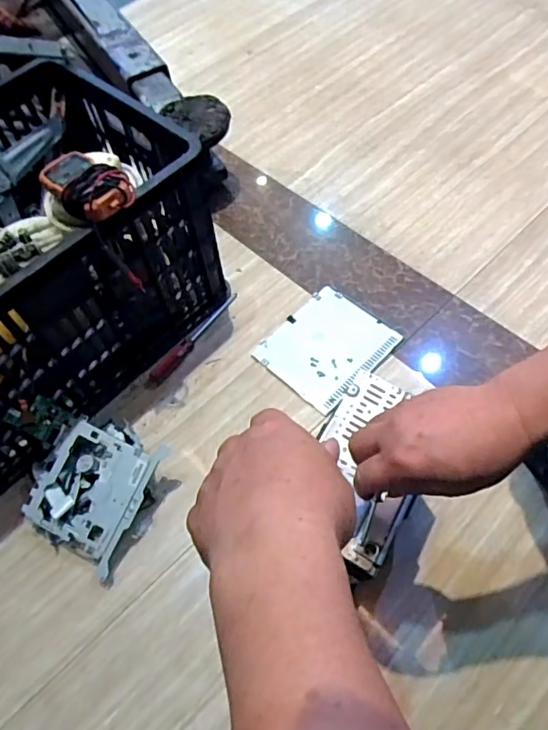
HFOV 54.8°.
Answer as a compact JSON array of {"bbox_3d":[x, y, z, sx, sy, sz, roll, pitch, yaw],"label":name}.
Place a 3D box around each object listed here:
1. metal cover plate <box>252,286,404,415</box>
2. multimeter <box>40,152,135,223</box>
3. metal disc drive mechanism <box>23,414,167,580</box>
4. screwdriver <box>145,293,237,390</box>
[{"bbox_3d":[0.080,-0.032,0.802,0.157,0.014,0.184,37,68,23],"label":"metal cover plate"},{"bbox_3d":[-0.211,-0.199,0.592,0.137,0.037,0.064,31,73,35],"label":"multimeter"},{"bbox_3d":[-0.233,0.158,0.692,0.159,0.063,0.167,30,73,12],"label":"metal disc drive mechanism"},{"bbox_3d":[-0.125,-0.044,0.823,0.024,0.024,0.207,30,66,20],"label":"screwdriver"}]

